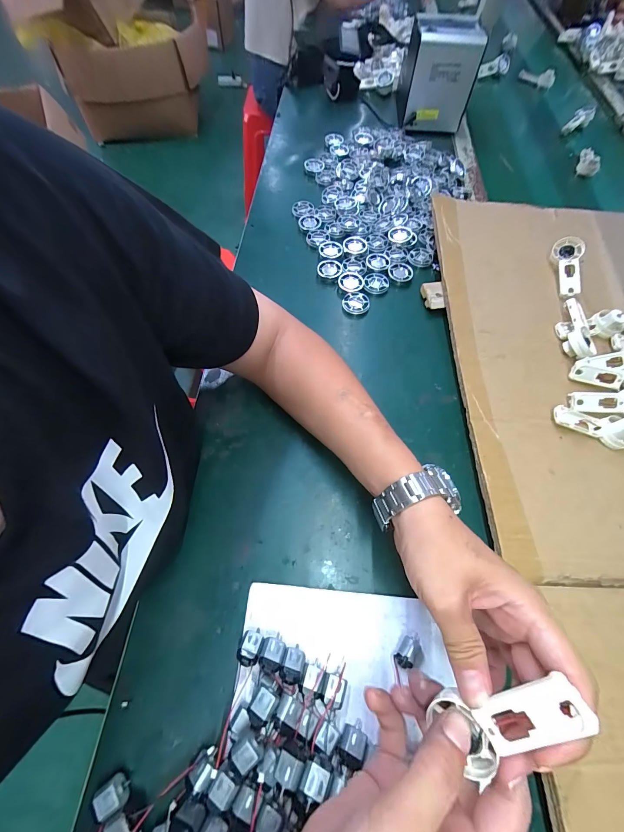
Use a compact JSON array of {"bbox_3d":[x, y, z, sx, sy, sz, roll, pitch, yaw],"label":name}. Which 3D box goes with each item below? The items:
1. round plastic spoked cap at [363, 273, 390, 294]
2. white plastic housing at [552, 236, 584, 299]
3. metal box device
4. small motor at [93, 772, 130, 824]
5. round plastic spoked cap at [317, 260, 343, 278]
[{"bbox_3d":[0.099,-0.204,0.498,0.038,0.011,0.040,0,64,0],"label":"round plastic spoked cap"},{"bbox_3d":[0.380,-0.218,0.476,0.037,0.016,0.098,8,77,3],"label":"white plastic housing"},{"bbox_3d":[0.264,-0.719,0.676,0.139,0.129,0.175,9,65,4],"label":"metal box device"},{"bbox_3d":[-0.150,0.287,0.245,0.020,0.018,0.019,-37,70,-16],"label":"small motor"},{"bbox_3d":[0.029,-0.228,0.496,0.034,0.007,0.036,0,64,0],"label":"round plastic spoked cap"}]

